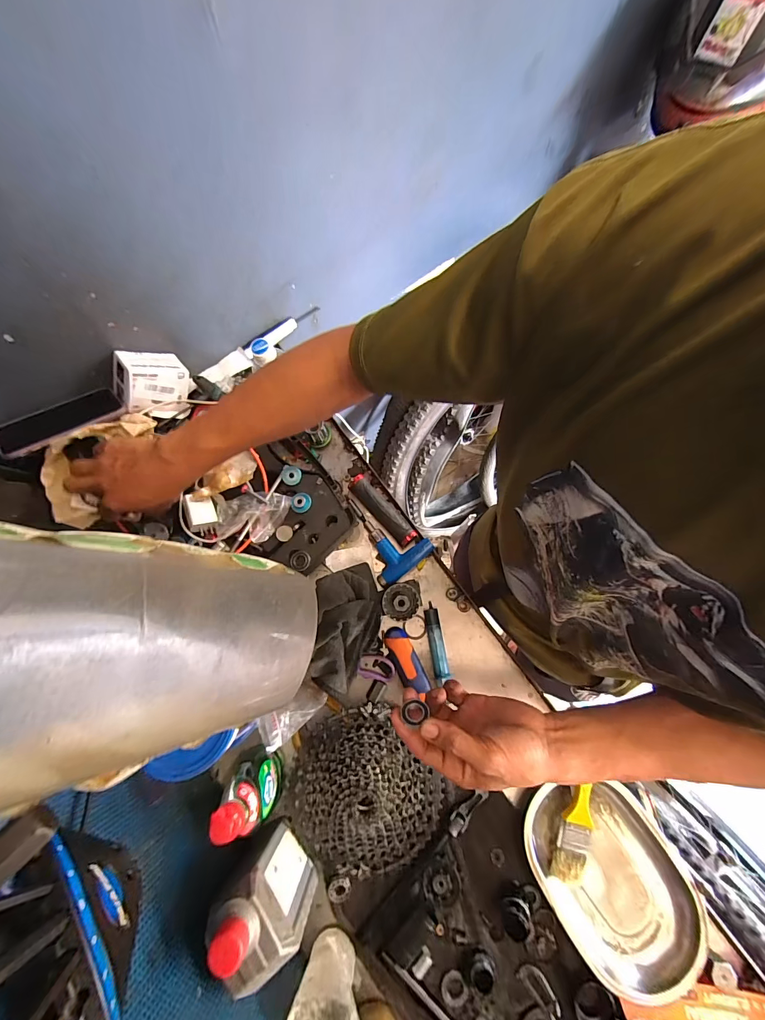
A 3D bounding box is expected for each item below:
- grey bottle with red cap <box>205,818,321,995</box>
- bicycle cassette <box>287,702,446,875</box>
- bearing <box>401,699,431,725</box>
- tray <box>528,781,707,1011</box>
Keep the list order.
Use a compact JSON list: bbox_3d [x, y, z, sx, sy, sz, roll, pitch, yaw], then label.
[{"bbox_3d":[-0.117,0.405,0.385,0.048,0.158,0.083,-38,76,-9],"label":"grey bottle with red cap"},{"bbox_3d":[-0.024,0.356,0.472,0.185,0.047,0.190,-36,76,-9],"label":"bicycle cassette"},{"bbox_3d":[0.033,0.194,0.357,0.023,0.023,0.007,-12,108,-2],"label":"bearing"},{"bbox_3d":[0.278,0.442,0.448,0.159,0.039,0.208,-25,74,-6],"label":"tray"}]

